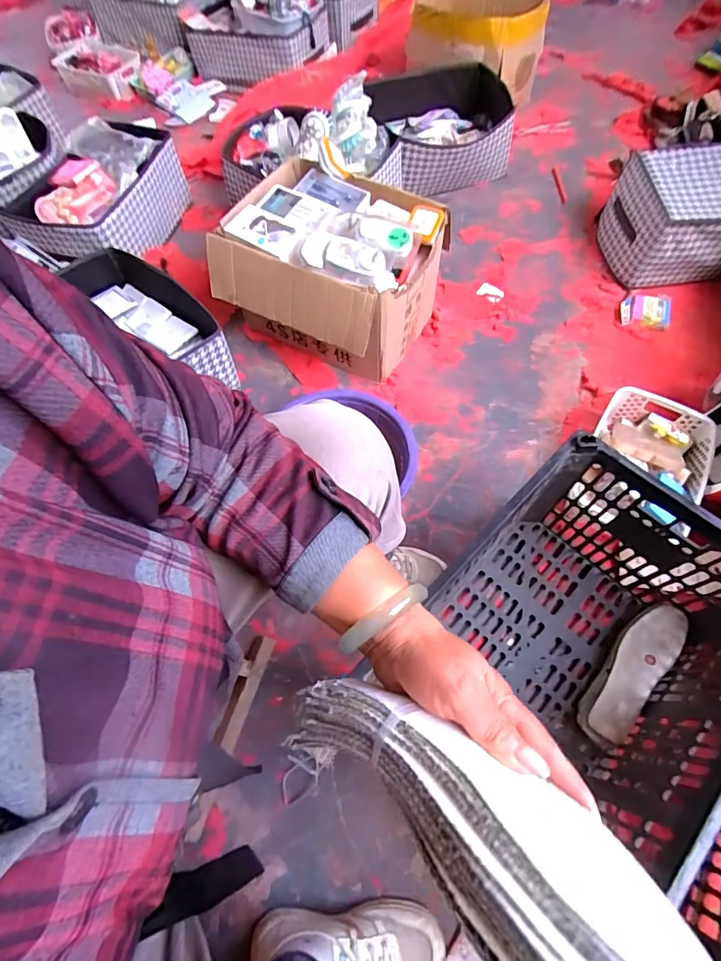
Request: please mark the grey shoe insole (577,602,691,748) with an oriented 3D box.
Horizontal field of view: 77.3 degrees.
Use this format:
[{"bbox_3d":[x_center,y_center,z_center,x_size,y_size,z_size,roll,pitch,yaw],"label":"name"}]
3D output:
[{"bbox_3d":[0.419,0.297,0.699,0.071,0.064,0.229,37,69,21],"label":"grey shoe insole"}]

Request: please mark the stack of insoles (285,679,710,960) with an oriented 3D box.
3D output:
[{"bbox_3d":[0.046,0.174,0.237,0.221,0.055,0.079,21,62,41],"label":"stack of insoles"}]

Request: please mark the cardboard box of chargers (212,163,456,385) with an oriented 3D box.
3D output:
[{"bbox_3d":[-0.061,-0.435,0.984,0.398,0.297,0.329,25,66,16],"label":"cardboard box of chargers"}]

